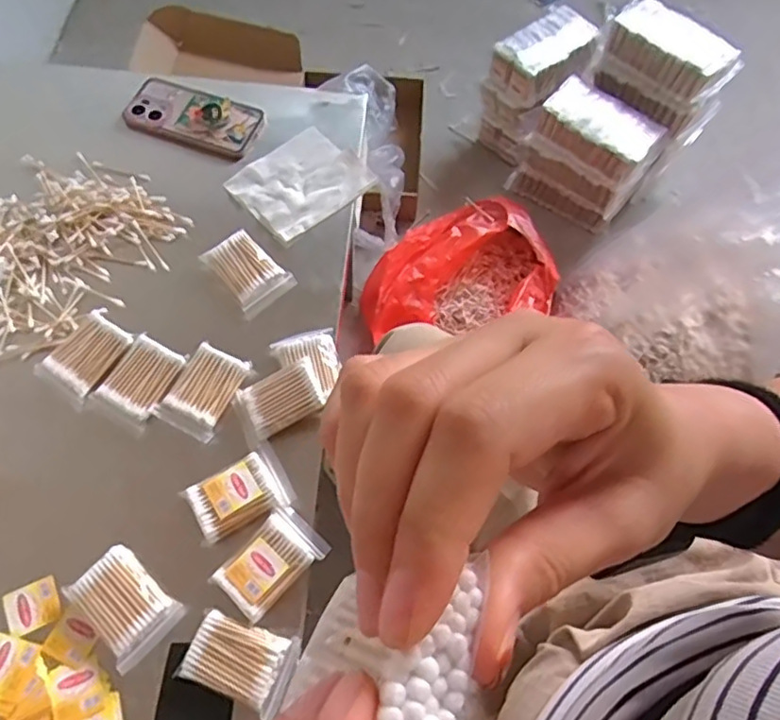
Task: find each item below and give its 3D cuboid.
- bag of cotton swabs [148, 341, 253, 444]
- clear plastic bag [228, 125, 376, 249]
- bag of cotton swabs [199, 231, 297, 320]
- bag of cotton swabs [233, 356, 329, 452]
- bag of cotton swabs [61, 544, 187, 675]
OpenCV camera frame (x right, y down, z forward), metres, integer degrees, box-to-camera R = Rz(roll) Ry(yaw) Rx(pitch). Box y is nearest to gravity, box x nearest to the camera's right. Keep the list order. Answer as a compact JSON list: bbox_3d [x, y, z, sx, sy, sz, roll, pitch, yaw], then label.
[{"bbox_3d":[-0.186,0.029,0.621,0.062,0.012,0.088,26,67,9],"label":"bag of cotton swabs"},{"bbox_3d":[-0.105,-0.212,0.747,0.119,0.013,0.144,42,70,15],"label":"clear plastic bag"},{"bbox_3d":[-0.156,-0.097,0.677,0.086,0.016,0.065,41,70,15],"label":"bag of cotton swabs"},{"bbox_3d":[-0.107,0.037,0.606,0.082,0.019,0.056,-22,68,-12],"label":"bag of cotton swabs"},{"bbox_3d":[-0.230,0.211,0.542,0.086,0.017,0.061,40,70,14],"label":"bag of cotton swabs"}]

